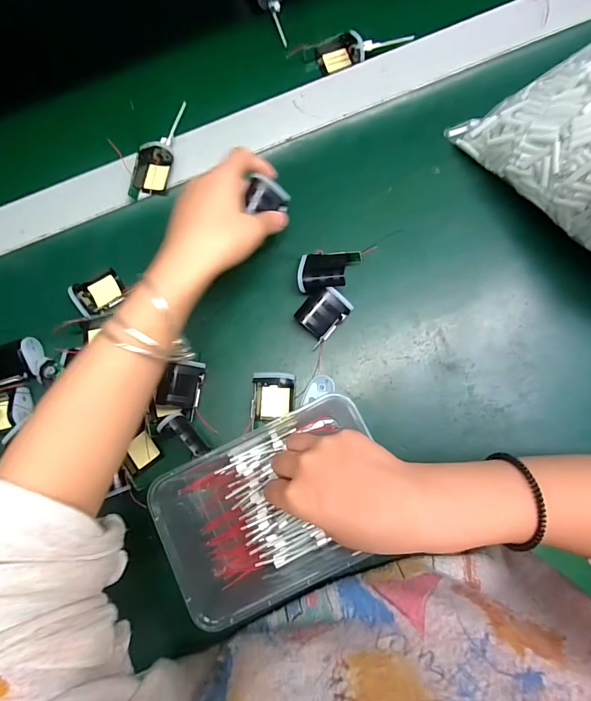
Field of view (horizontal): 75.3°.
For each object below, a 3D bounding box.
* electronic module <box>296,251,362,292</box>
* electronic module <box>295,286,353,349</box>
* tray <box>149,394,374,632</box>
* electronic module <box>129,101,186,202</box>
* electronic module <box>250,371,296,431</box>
[{"bbox_3d":[0.030,-0.070,0.337,0.054,0.030,0.036,-3,82,2],"label":"electronic module"},{"bbox_3d":[0.023,-0.031,0.336,0.035,0.023,0.045,44,86,8],"label":"electronic module"},{"bbox_3d":[-0.017,0.119,0.296,0.176,0.059,0.112,-26,81,0],"label":"tray"},{"bbox_3d":[-0.133,-0.192,0.374,0.037,0.021,0.096,8,82,4],"label":"electronic module"},{"bbox_3d":[-0.019,0.042,0.330,0.035,0.015,0.046,1,82,3],"label":"electronic module"}]

